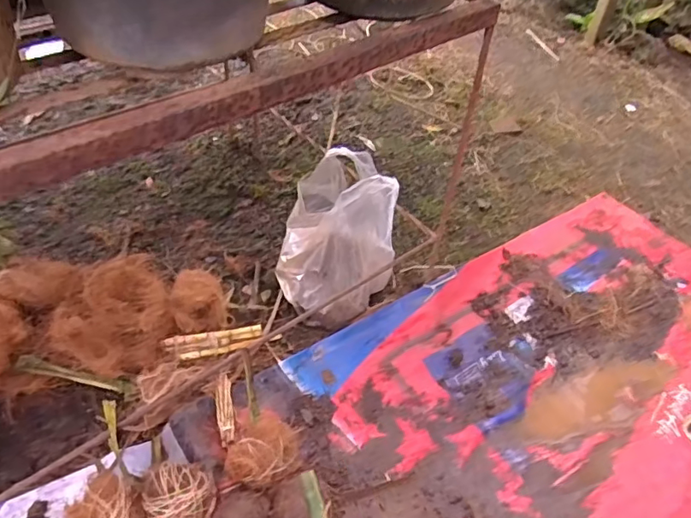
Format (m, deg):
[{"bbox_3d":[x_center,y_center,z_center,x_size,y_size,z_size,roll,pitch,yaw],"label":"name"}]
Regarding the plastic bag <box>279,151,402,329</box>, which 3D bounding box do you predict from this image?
[{"bbox_3d":[-0.016,-0.040,0.853,0.175,0.222,0.207,1,44,-4],"label":"plastic bag"}]

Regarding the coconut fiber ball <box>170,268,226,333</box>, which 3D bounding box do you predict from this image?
[{"bbox_3d":[-0.229,0.071,0.830,0.076,0.073,0.093,-13,47,-18],"label":"coconut fiber ball"}]

